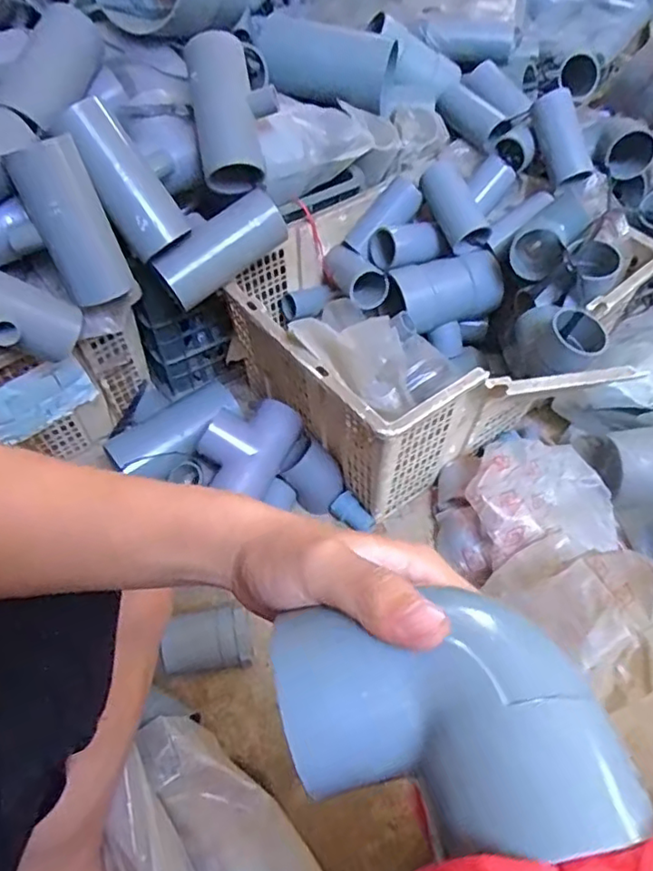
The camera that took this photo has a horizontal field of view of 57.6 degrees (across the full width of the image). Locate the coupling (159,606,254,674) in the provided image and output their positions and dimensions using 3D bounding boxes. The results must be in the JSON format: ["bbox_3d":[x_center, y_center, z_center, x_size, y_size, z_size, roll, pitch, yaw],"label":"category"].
[{"bbox_3d":[-0.134,0.234,0.677,0.093,0.060,0.059,-7,55,-3],"label":"coupling"}]

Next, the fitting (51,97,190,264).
[{"bbox_3d":[-0.220,-0.272,0.634,0.061,0.161,0.053,-45,31,-25],"label":"fitting"}]

